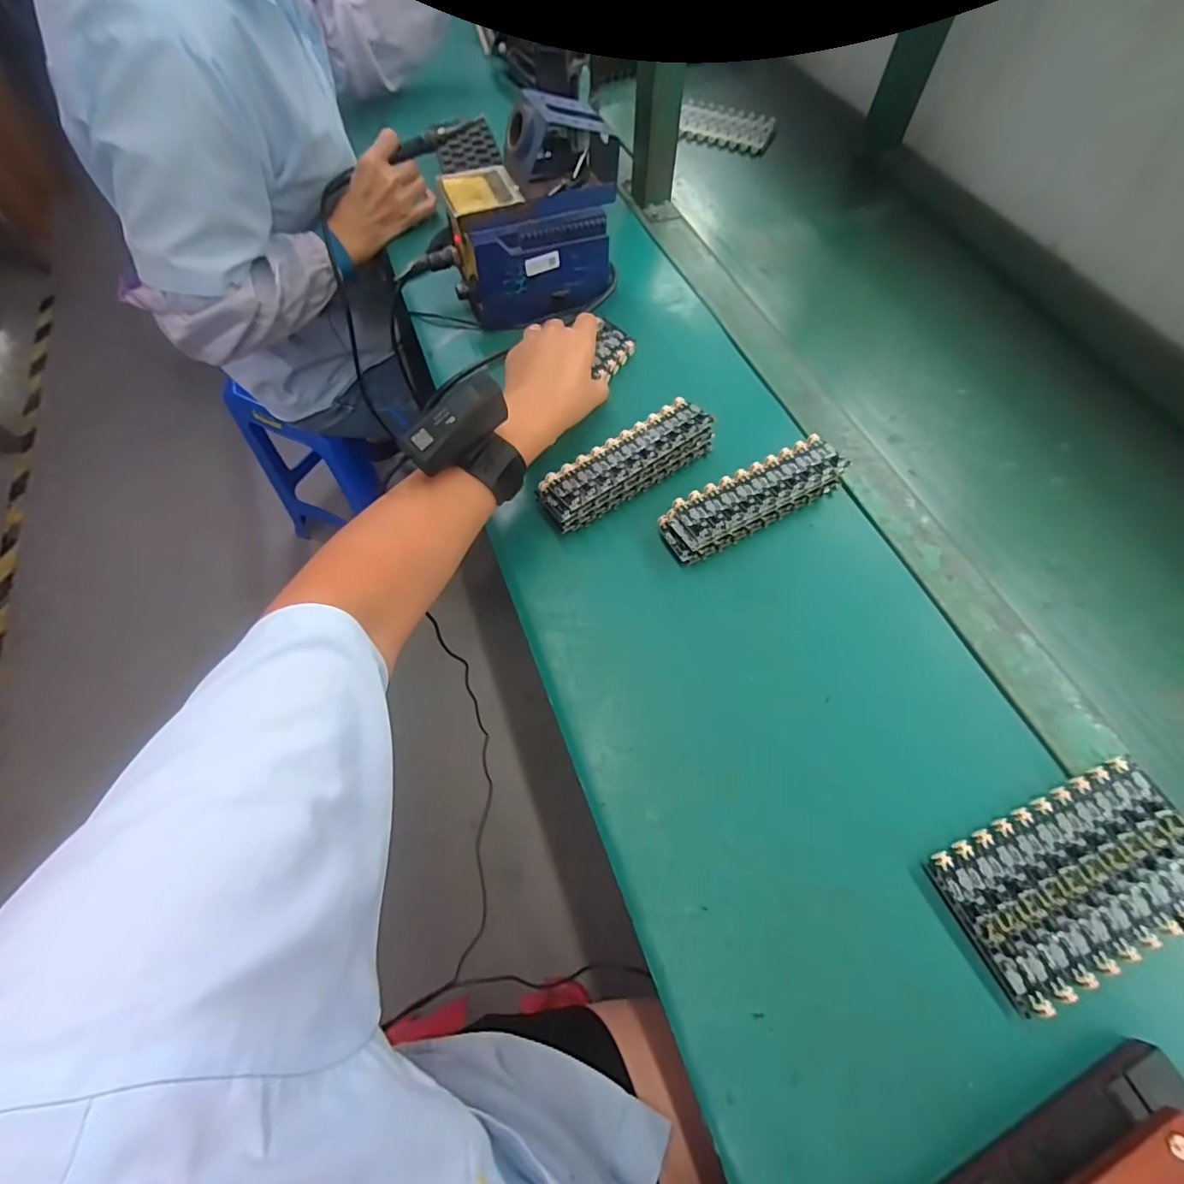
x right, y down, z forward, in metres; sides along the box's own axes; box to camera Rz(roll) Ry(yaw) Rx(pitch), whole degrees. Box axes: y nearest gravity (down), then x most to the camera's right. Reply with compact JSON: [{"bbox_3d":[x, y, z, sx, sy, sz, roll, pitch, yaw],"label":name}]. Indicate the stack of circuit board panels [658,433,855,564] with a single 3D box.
[{"bbox_3d":[0.138,-0.080,0.439,0.168,0.025,0.050,-26,66,-12],"label":"stack of circuit board panels"}]

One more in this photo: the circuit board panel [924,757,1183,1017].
[{"bbox_3d":[0.301,0.175,0.317,0.163,0.015,0.087,-21,65,-10],"label":"circuit board panel"}]

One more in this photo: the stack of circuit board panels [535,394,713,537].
[{"bbox_3d":[0.030,-0.113,0.454,0.166,0.035,0.050,-33,68,-15],"label":"stack of circuit board panels"}]

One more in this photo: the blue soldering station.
[{"bbox_3d":[-0.058,-0.382,0.519,0.174,0.153,0.118,-16,65,-8],"label":"blue soldering station"}]

